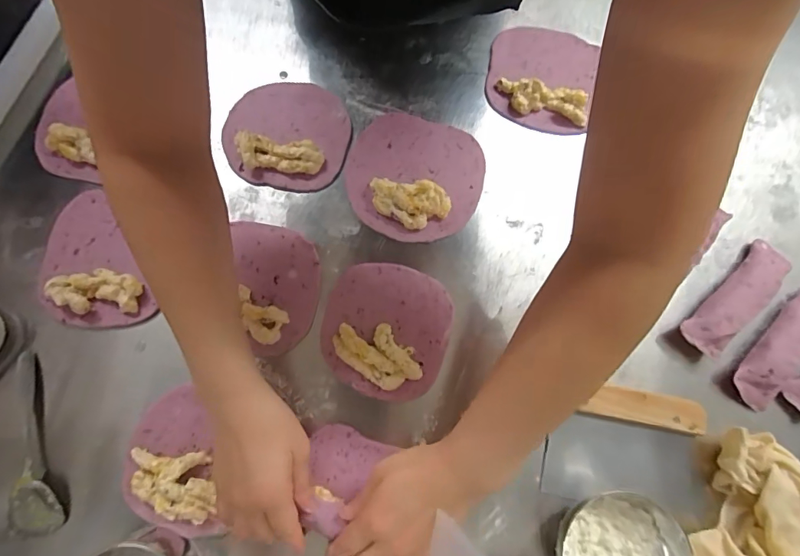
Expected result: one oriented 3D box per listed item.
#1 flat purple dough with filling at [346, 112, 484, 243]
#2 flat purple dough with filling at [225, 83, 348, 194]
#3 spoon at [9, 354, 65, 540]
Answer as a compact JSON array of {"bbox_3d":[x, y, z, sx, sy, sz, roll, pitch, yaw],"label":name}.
[{"bbox_3d":[0.014,-0.113,0.478,0.147,0.026,0.137,1,77,-3],"label":"flat purple dough with filling"},{"bbox_3d":[-0.126,-0.163,0.485,0.132,0.030,0.124,8,77,-1],"label":"flat purple dough with filling"},{"bbox_3d":[-0.351,0.155,0.405,0.039,0.018,0.164,-21,79,-7],"label":"spoon"}]

